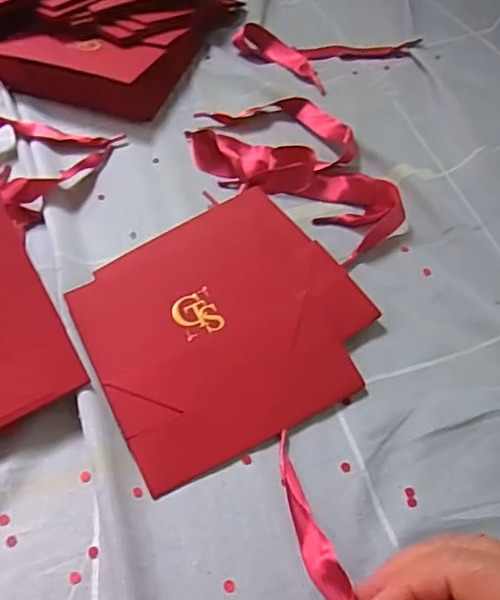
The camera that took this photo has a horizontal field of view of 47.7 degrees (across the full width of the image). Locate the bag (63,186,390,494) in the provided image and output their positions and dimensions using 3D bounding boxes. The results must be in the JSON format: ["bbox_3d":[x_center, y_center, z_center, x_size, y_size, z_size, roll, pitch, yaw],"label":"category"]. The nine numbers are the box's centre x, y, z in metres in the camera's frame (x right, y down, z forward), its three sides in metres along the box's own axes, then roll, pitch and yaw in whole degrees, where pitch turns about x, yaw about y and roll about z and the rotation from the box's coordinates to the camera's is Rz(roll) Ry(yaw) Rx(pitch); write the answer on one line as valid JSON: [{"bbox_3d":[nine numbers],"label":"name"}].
[{"bbox_3d":[-0.015,0.011,0.361,0.170,0.024,0.159,-25,58,-19],"label":"bag"}]

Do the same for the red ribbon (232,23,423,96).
[{"bbox_3d":[0.078,-0.236,0.547,0.182,0.021,0.078,0,53,-2],"label":"red ribbon"}]

